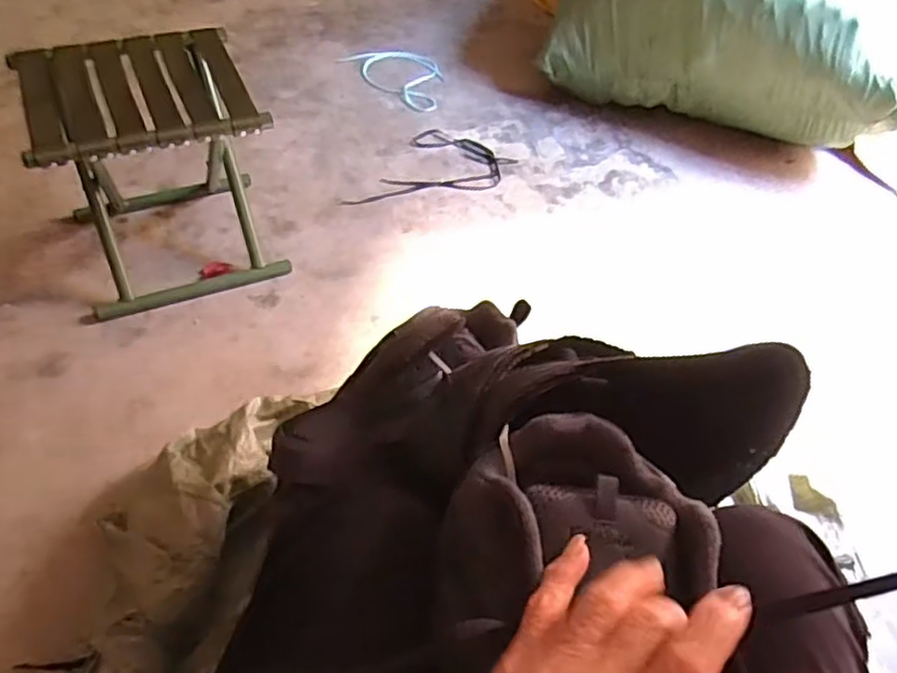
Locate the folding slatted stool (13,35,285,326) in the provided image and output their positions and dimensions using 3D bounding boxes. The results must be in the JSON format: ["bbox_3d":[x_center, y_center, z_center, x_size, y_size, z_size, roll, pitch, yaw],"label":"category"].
[{"bbox_3d":[-0.443,-0.246,1.043,0.293,0.305,0.272,-20,55,-21],"label":"folding slatted stool"}]

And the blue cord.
[{"bbox_3d":[-0.099,-0.604,1.570,0.188,0.018,0.267,-32,60,-28],"label":"blue cord"}]

